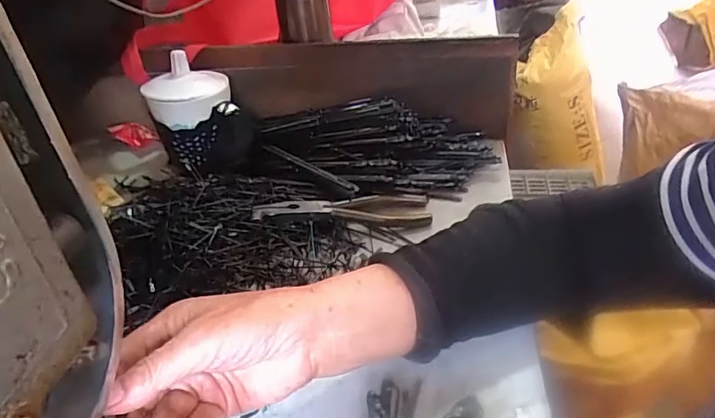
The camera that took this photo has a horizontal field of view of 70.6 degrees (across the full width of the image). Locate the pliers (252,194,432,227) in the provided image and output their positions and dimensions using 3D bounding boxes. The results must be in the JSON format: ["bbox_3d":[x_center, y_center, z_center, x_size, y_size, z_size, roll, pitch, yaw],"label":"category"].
[{"bbox_3d":[-0.014,-0.003,0.470,0.160,0.013,0.040,-4,33,1],"label":"pliers"}]

